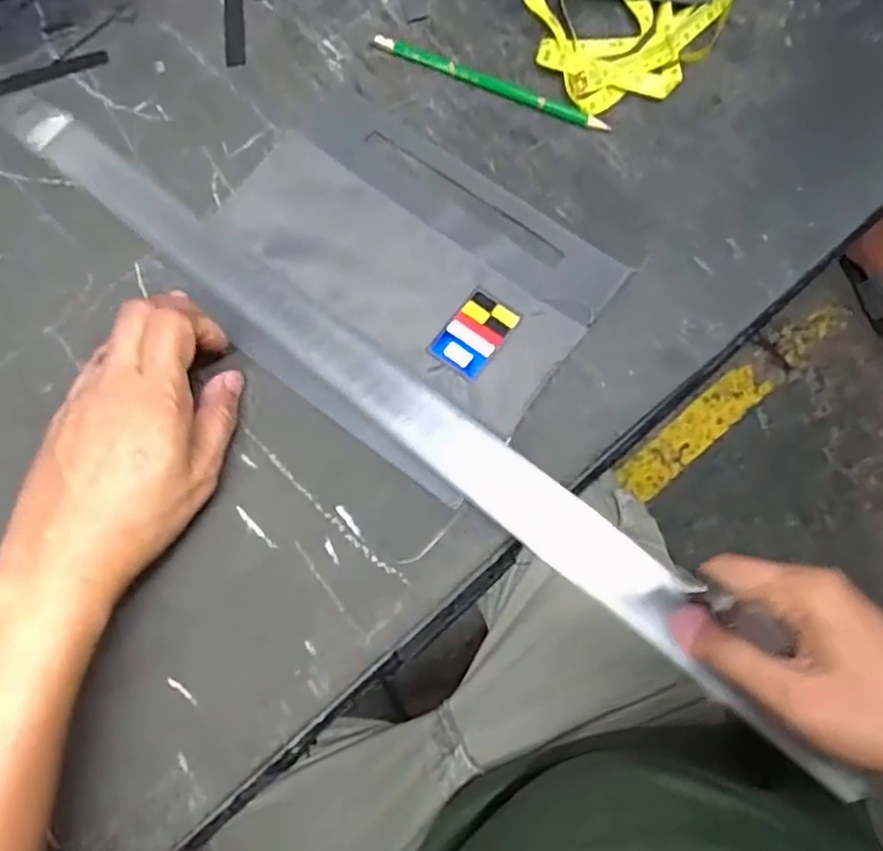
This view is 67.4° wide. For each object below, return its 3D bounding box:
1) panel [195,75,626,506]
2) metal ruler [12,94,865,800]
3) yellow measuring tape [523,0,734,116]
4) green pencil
[{"bbox_3d":[-0.030,-0.089,0.388,0.222,0.009,0.179,35,77,10],"label":"panel"},{"bbox_3d":[-0.033,-0.022,0.363,0.580,0.009,0.035,38,86,12],"label":"metal ruler"},{"bbox_3d":[0.156,-0.318,0.448,0.118,0.016,0.268,36,77,10],"label":"yellow measuring tape"},{"bbox_3d":[0.031,-0.219,0.422,0.158,0.010,0.011,25,76,7],"label":"green pencil"}]

